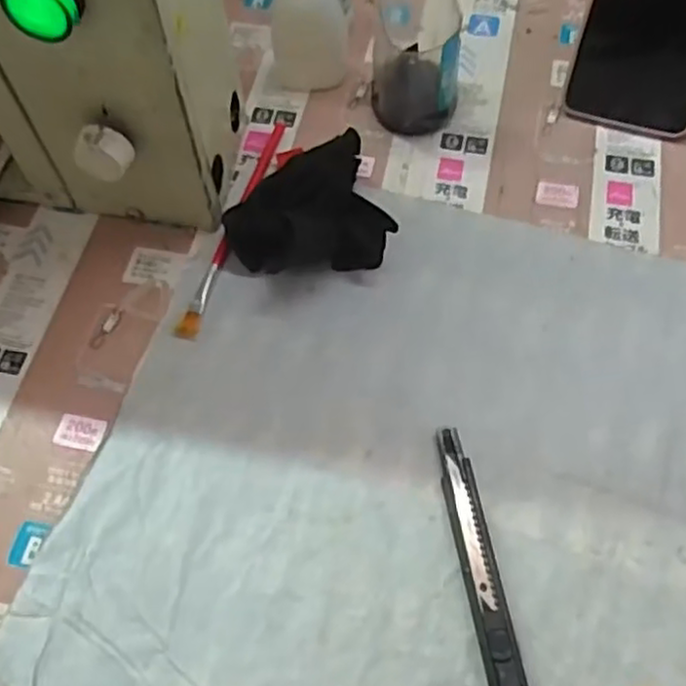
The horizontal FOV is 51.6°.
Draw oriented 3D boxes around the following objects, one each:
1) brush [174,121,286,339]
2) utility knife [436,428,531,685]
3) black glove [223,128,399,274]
[{"bbox_3d":[-0.059,-0.071,0.391,0.010,0.006,0.154,14,65,9],"label":"brush"},{"bbox_3d":[0.059,0.100,0.298,0.015,0.011,0.137,-9,63,-2],"label":"utility knife"},{"bbox_3d":[-0.020,-0.068,0.374,0.082,0.035,0.077,-18,64,-6],"label":"black glove"}]

